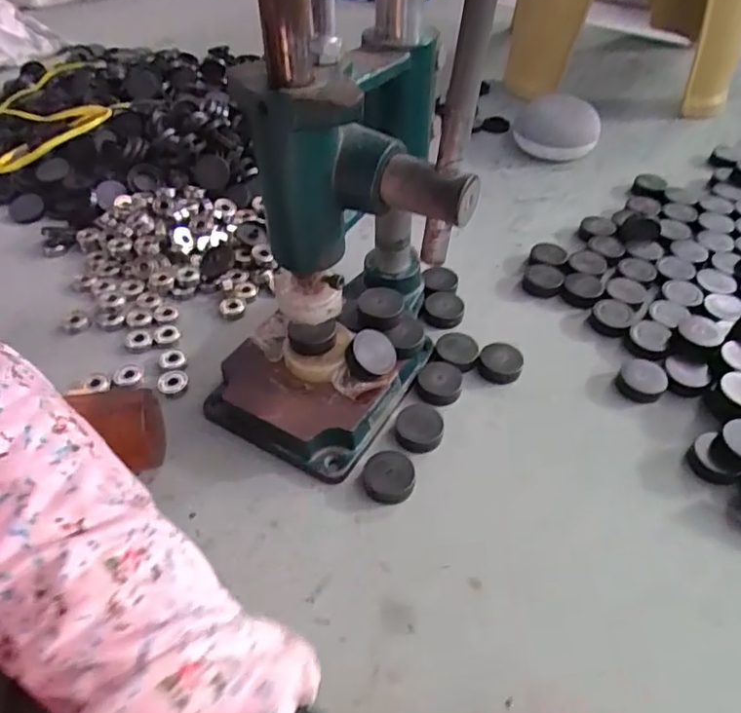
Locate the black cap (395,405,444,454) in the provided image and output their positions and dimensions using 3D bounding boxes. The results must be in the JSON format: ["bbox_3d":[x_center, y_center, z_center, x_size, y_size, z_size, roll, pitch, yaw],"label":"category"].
[{"bbox_3d":[0.033,0.048,0.395,0.030,0.012,0.034,-13,49,-11],"label":"black cap"}]

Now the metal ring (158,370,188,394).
[{"bbox_3d":[-0.149,0.019,0.432,0.017,0.007,0.022,36,57,28],"label":"metal ring"}]

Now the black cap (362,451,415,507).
[{"bbox_3d":[0.012,0.078,0.368,0.031,0.015,0.032,0,48,0],"label":"black cap"}]

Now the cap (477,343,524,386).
[{"bbox_3d":[0.102,0.005,0.447,0.033,0.013,0.034,0,48,0],"label":"cap"}]

